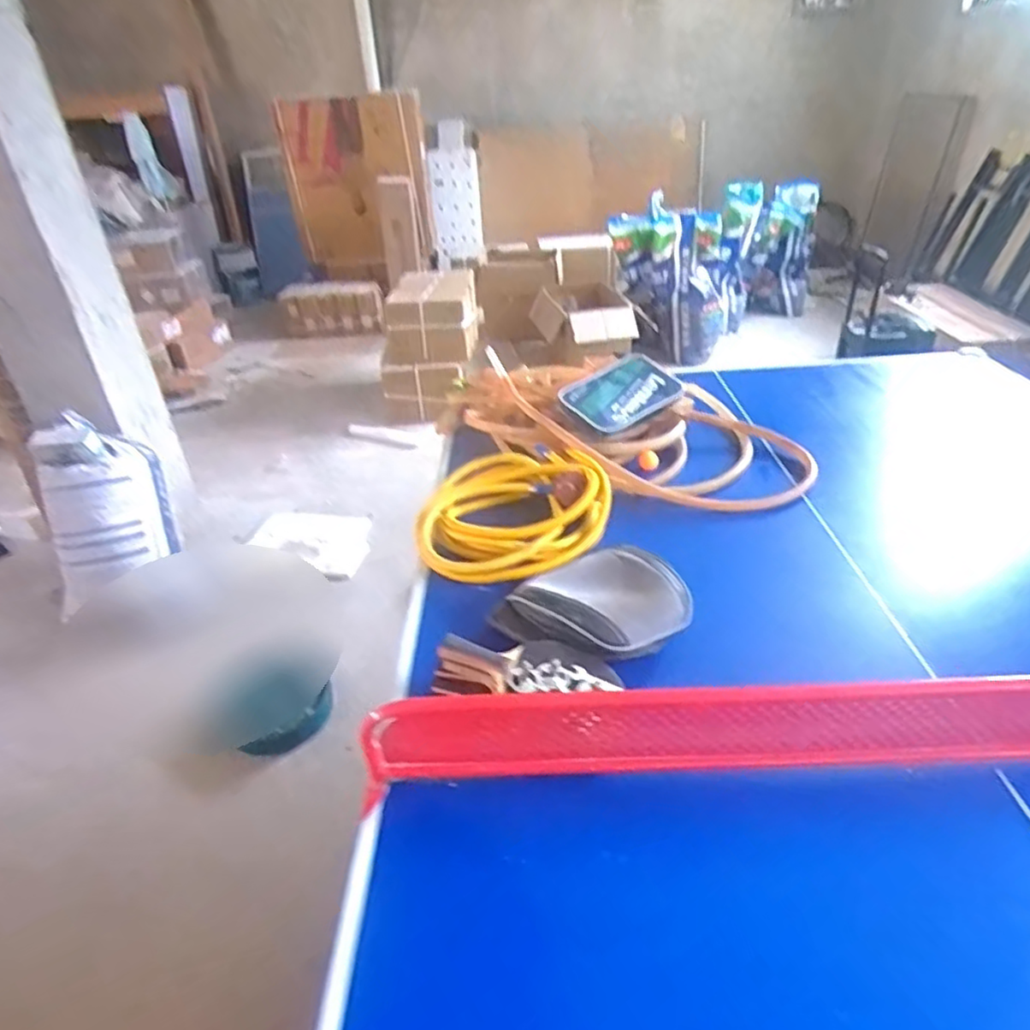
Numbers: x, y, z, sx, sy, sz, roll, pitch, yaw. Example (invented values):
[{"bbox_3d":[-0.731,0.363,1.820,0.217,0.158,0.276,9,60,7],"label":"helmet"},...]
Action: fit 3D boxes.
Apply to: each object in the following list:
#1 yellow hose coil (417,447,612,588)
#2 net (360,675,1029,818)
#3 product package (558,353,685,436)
[{"bbox_3d":[0.004,-0.019,1.286,0.355,0.082,0.400,4,34,12],"label":"yellow hose coil"},{"bbox_3d":[0.572,0.237,0.770,1.465,0.144,0.034,-4,33,1],"label":"net"},{"bbox_3d":[0.248,-0.288,1.559,0.298,0.043,0.187,-32,58,-25],"label":"product package"}]

